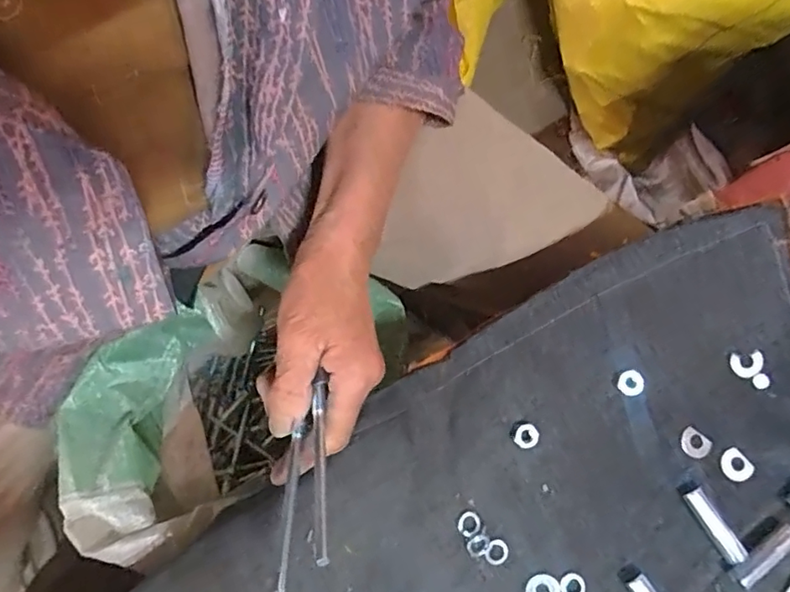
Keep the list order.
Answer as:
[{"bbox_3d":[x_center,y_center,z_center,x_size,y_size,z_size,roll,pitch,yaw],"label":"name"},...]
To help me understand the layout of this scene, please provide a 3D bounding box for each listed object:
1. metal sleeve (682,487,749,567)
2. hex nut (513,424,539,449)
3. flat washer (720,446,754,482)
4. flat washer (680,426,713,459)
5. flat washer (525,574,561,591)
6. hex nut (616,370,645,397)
[{"bbox_3d":[0.181,0.129,0.318,0.012,0.011,0.043,-29,82,-5],"label":"metal sleeve"},{"bbox_3d":[0.075,0.081,0.323,0.013,0.010,0.013,0,80,-1],"label":"hex nut"},{"bbox_3d":[0.199,0.099,0.329,0.015,0.004,0.020,-42,87,9],"label":"flat washer"},{"bbox_3d":[0.175,0.086,0.326,0.019,0.004,0.014,35,82,5],"label":"flat washer"},{"bbox_3d":[0.083,0.166,0.314,0.019,0.004,0.019,0,80,-1],"label":"flat washer"},{"bbox_3d":[0.138,0.051,0.330,0.015,0.005,0.015,-13,81,-3],"label":"hex nut"}]

